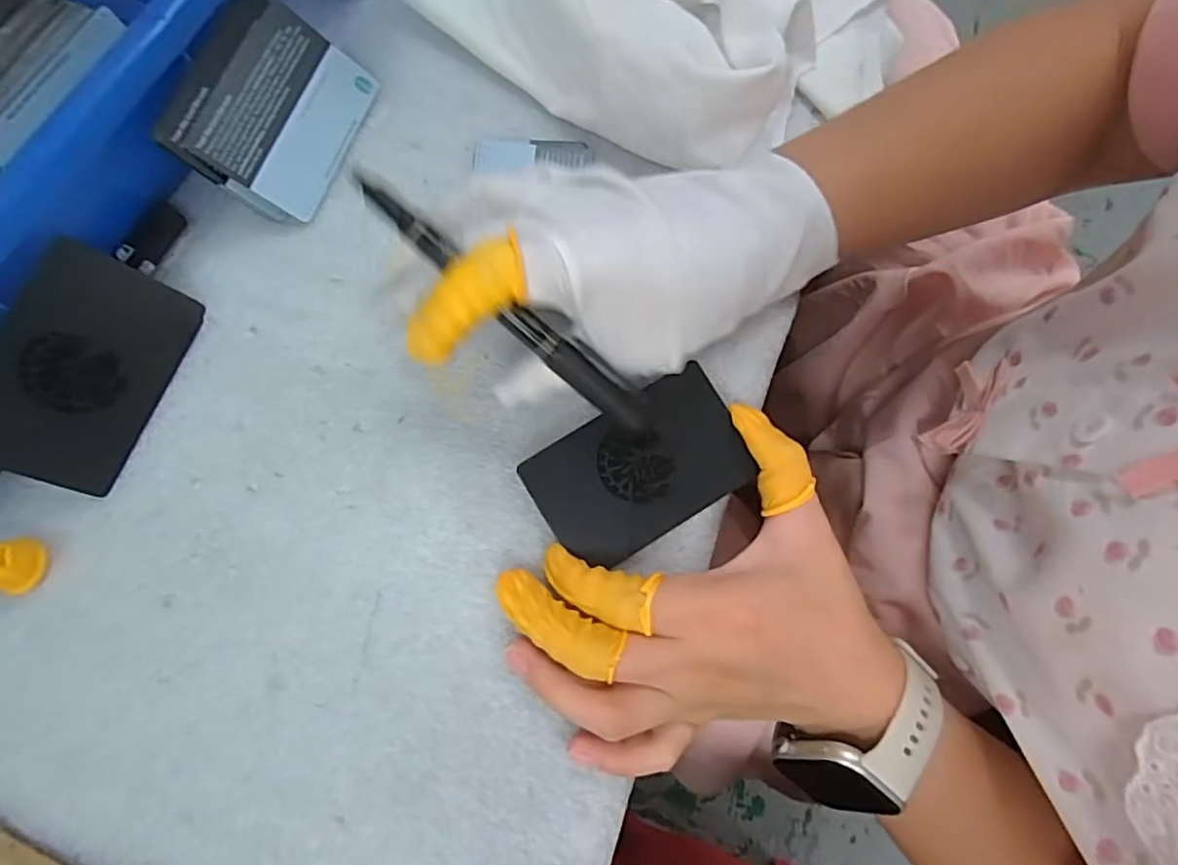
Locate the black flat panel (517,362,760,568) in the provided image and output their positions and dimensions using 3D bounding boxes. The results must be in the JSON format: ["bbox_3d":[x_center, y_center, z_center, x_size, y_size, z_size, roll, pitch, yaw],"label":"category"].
[{"bbox_3d":[0.020,0.015,0.243,0.083,0.004,0.053,-31,85,-4],"label":"black flat panel"}]

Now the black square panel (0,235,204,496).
[{"bbox_3d":[-0.199,-0.025,0.239,0.054,0.004,0.089,30,72,-40],"label":"black square panel"}]

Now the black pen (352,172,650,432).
[{"bbox_3d":[-0.024,-0.041,0.217,0.130,0.009,0.015,38,75,-21],"label":"black pen"}]

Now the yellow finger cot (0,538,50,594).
[{"bbox_3d":[-0.219,0.050,0.229,0.017,0.017,0.020,7,74,0],"label":"yellow finger cot"}]

